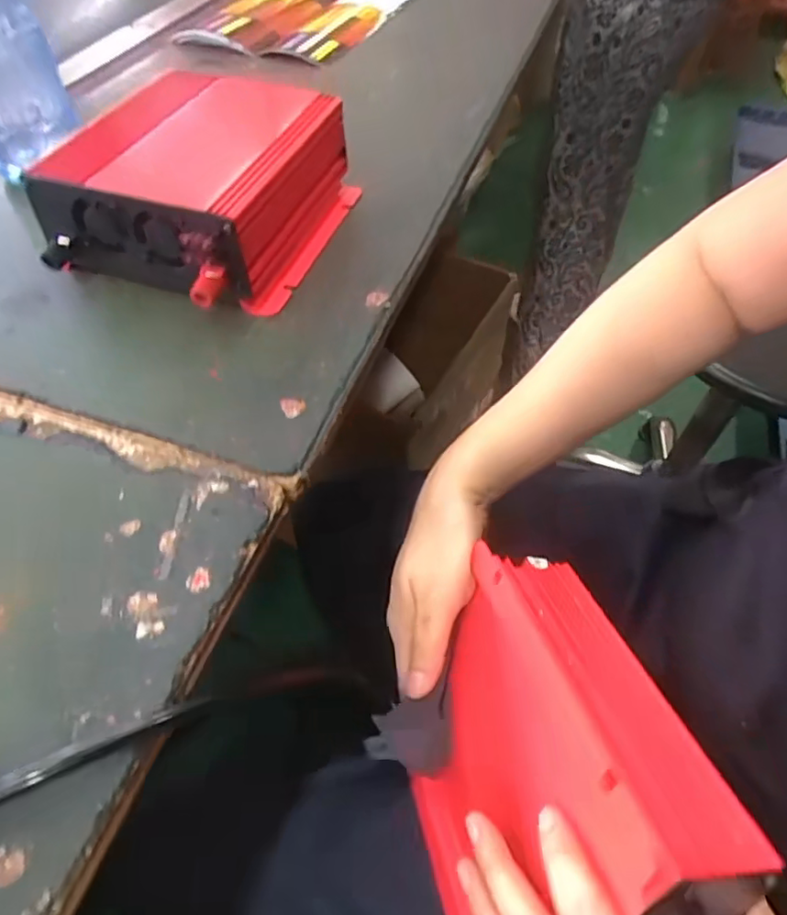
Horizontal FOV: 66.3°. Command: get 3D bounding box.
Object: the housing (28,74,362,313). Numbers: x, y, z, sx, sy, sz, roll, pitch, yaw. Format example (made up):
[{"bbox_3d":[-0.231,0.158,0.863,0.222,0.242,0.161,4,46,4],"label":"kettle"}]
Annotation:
[{"bbox_3d":[-0.125,-0.186,0.415,0.147,0.071,0.196,15,54,10],"label":"housing"}]

